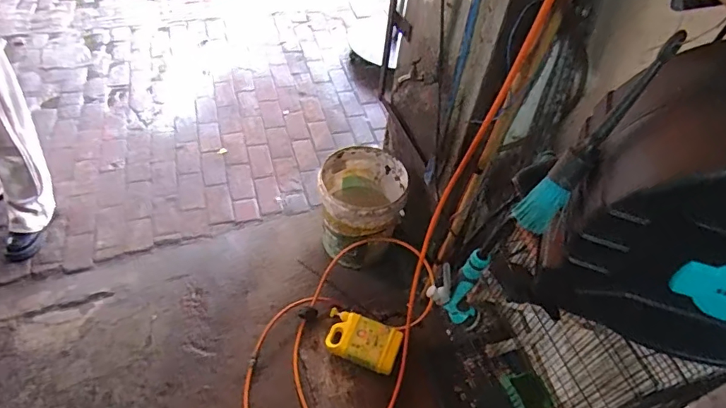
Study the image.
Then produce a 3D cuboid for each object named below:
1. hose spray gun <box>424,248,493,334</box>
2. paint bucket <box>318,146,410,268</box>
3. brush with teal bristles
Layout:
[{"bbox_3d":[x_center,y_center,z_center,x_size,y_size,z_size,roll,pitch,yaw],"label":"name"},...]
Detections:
[{"bbox_3d":[0.182,0.157,0.914,0.098,0.221,0.054,38,56,23],"label":"hose spray gun"},{"bbox_3d":[-0.001,0.009,1.676,0.283,0.292,0.278,3,50,-4],"label":"paint bucket"},{"bbox_3d":[0.256,-0.067,0.527,0.043,0.247,0.031,4,37,-44],"label":"brush with teal bristles"}]

